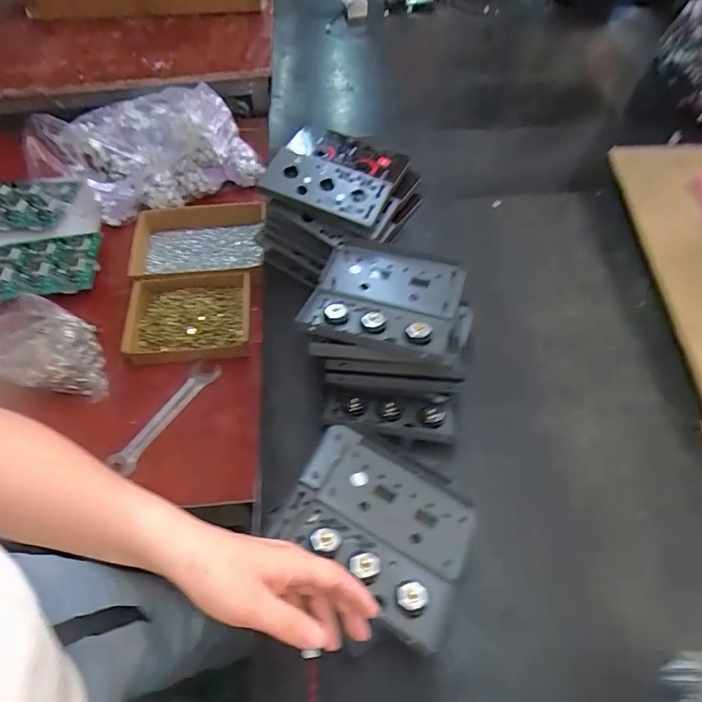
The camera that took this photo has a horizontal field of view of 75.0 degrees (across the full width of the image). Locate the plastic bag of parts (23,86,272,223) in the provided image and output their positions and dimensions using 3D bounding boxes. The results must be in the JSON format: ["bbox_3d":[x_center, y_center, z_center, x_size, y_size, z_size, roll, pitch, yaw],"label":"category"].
[{"bbox_3d":[-0.357,-0.362,0.783,0.327,0.159,0.206,-22,61,-11],"label":"plastic bag of parts"}]

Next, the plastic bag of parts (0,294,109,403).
[{"bbox_3d":[-0.414,-0.003,0.617,0.137,0.125,0.117,26,64,17],"label":"plastic bag of parts"}]

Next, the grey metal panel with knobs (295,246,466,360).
[{"bbox_3d":[0.037,-0.063,0.520,0.161,0.028,0.143,12,60,9],"label":"grey metal panel with knobs"}]

